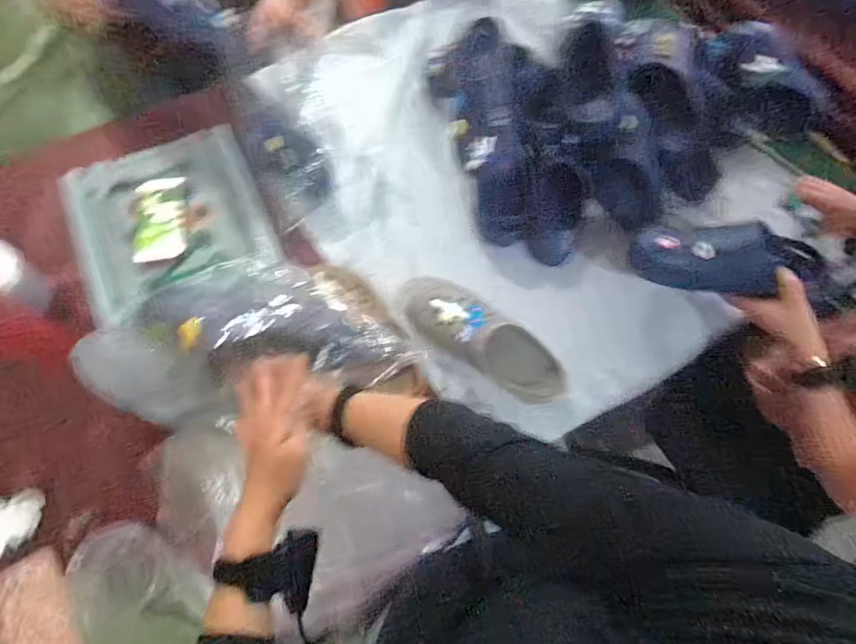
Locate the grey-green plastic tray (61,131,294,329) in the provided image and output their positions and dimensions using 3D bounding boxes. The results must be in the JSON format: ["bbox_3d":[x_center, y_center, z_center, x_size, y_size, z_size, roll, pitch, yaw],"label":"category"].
[{"bbox_3d":[-0.443,-0.175,0.783,0.305,0.037,0.322,-24,72,-11],"label":"grey-green plastic tray"}]

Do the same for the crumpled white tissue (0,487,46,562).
[{"bbox_3d":[-0.595,0.290,0.658,0.074,0.020,0.084,-22,71,-10],"label":"crumpled white tissue"}]

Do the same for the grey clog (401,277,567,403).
[{"bbox_3d":[0.089,0.030,0.773,0.307,0.097,0.122,41,73,13],"label":"grey clog"}]

